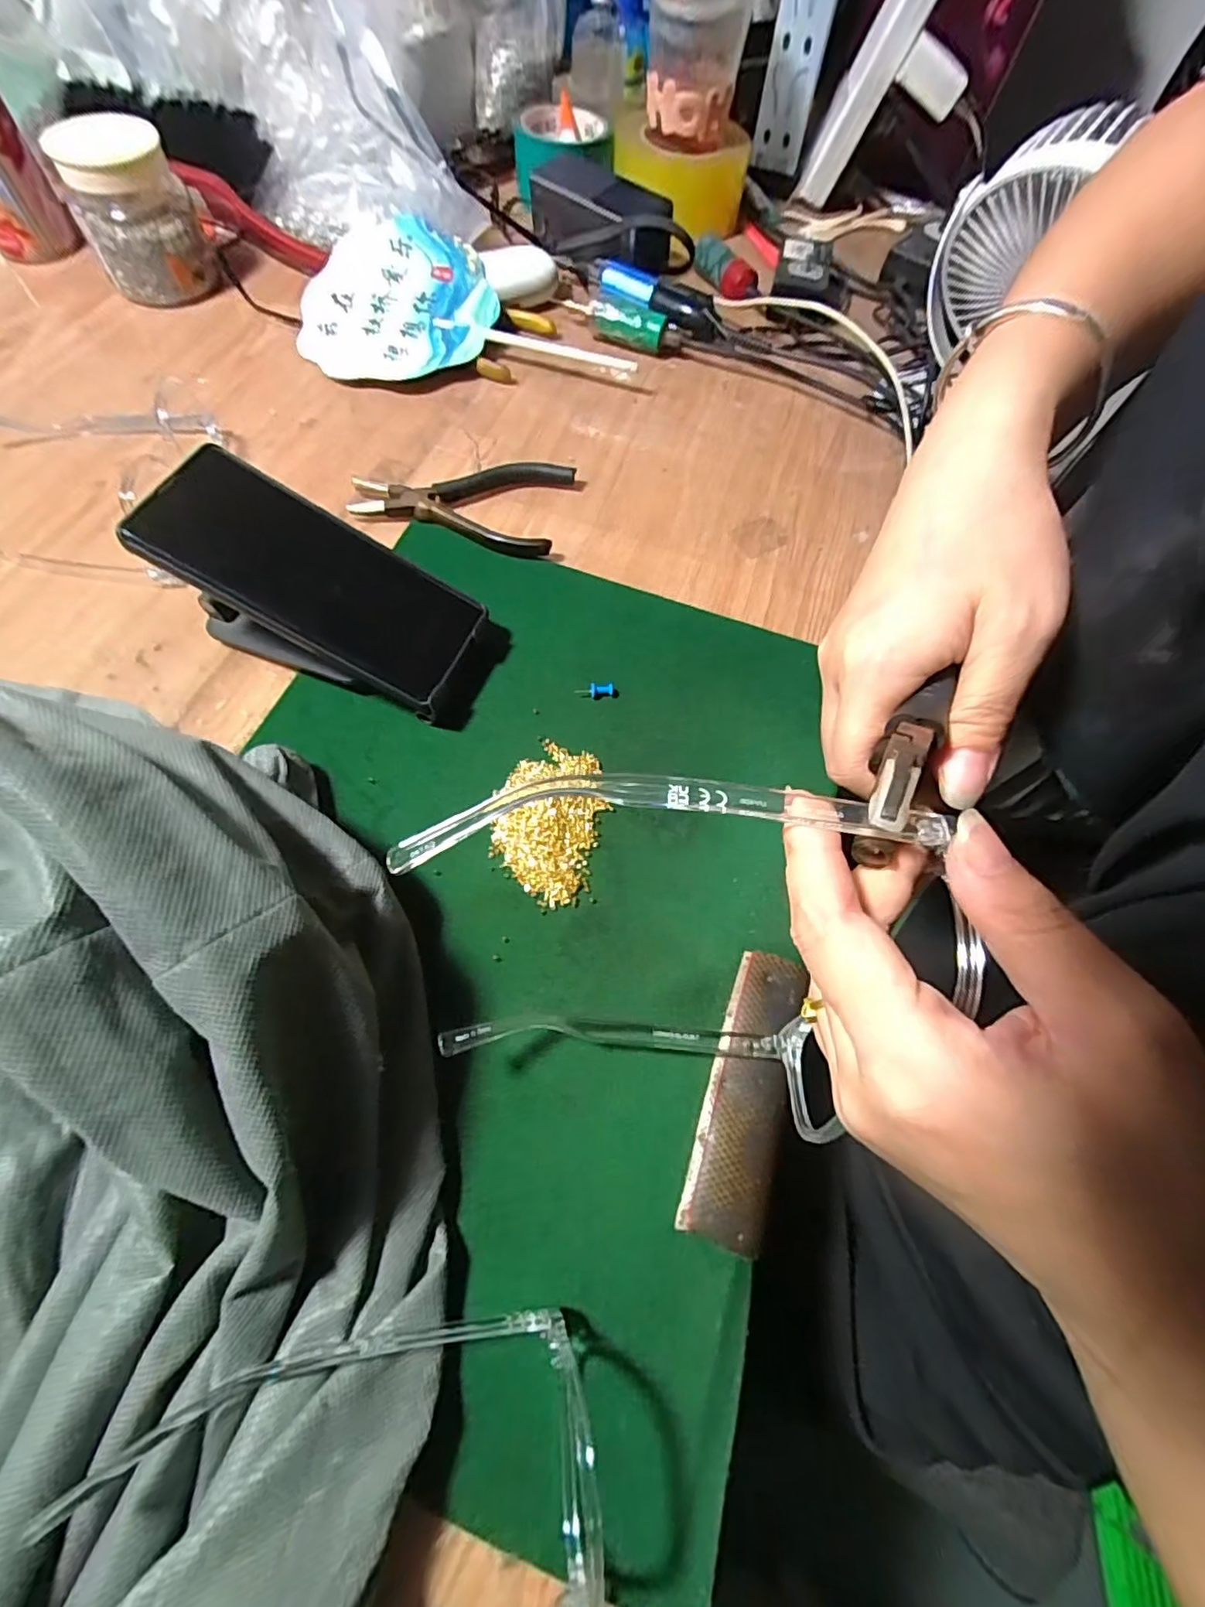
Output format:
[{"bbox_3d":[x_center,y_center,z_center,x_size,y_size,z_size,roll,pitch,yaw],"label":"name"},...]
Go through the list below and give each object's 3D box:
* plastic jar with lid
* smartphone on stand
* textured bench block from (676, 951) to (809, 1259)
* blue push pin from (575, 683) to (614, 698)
[{"bbox_3d":[-0.365,-0.461,0.465,0.083,0.092,0.066,-25,69,-13],"label":"plastic jar with lid"},{"bbox_3d":[-0.150,-0.107,0.336,0.177,0.062,0.076,28,66,-11],"label":"smartphone on stand"},{"bbox_3d":[0.065,0.125,0.258,0.034,0.011,0.117,18,66,5],"label":"textured bench block"},{"bbox_3d":[-0.004,-0.065,0.340,0.022,0.006,0.006,-2,66,-4],"label":"blue push pin"}]

